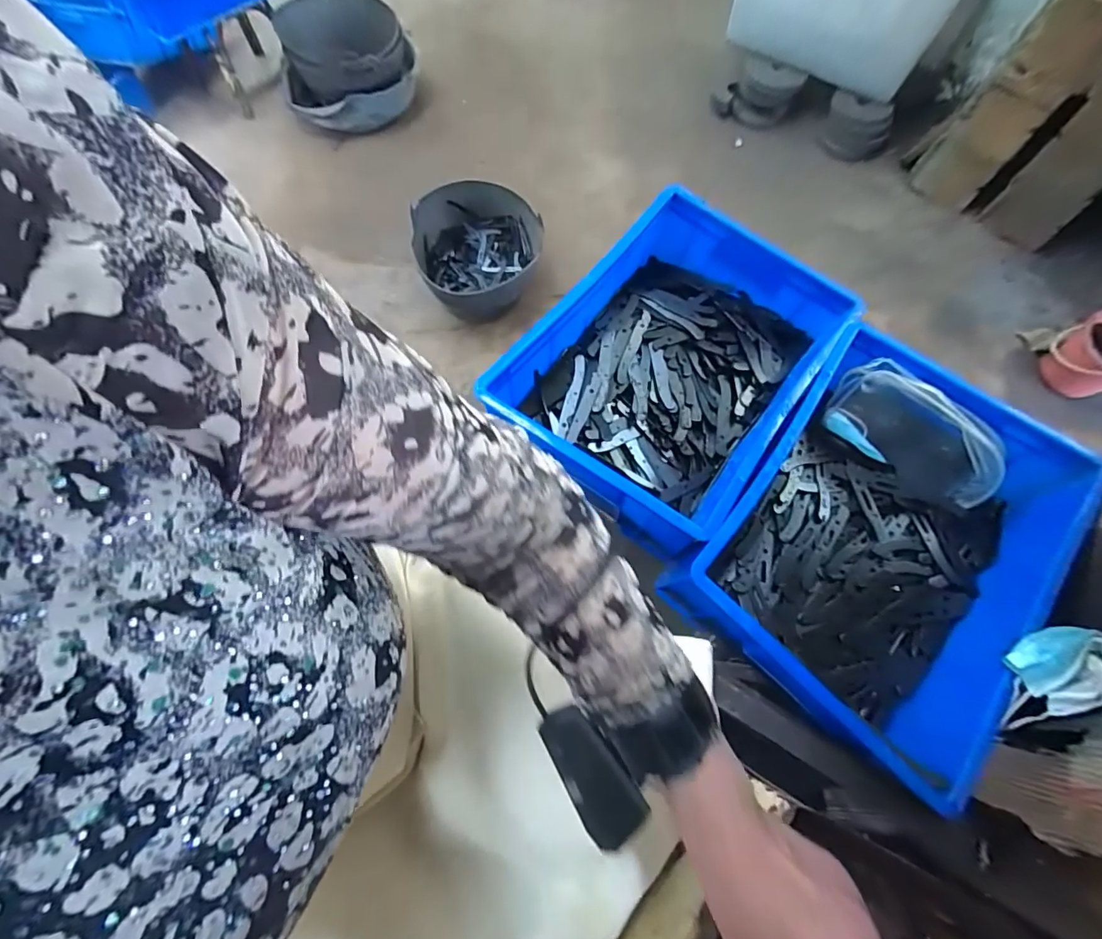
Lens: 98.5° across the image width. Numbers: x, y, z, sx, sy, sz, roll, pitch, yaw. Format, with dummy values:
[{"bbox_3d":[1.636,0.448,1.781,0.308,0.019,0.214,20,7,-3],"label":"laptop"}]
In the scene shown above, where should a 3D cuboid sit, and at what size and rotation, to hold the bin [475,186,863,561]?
[{"bbox_3d":[0.161,-0.137,0.611,0.292,0.118,0.405,36,75,11],"label":"bin"}]

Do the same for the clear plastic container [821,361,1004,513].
[{"bbox_3d":[0.441,-0.041,0.577,0.204,0.104,0.042,45,42,11],"label":"clear plastic container"}]

